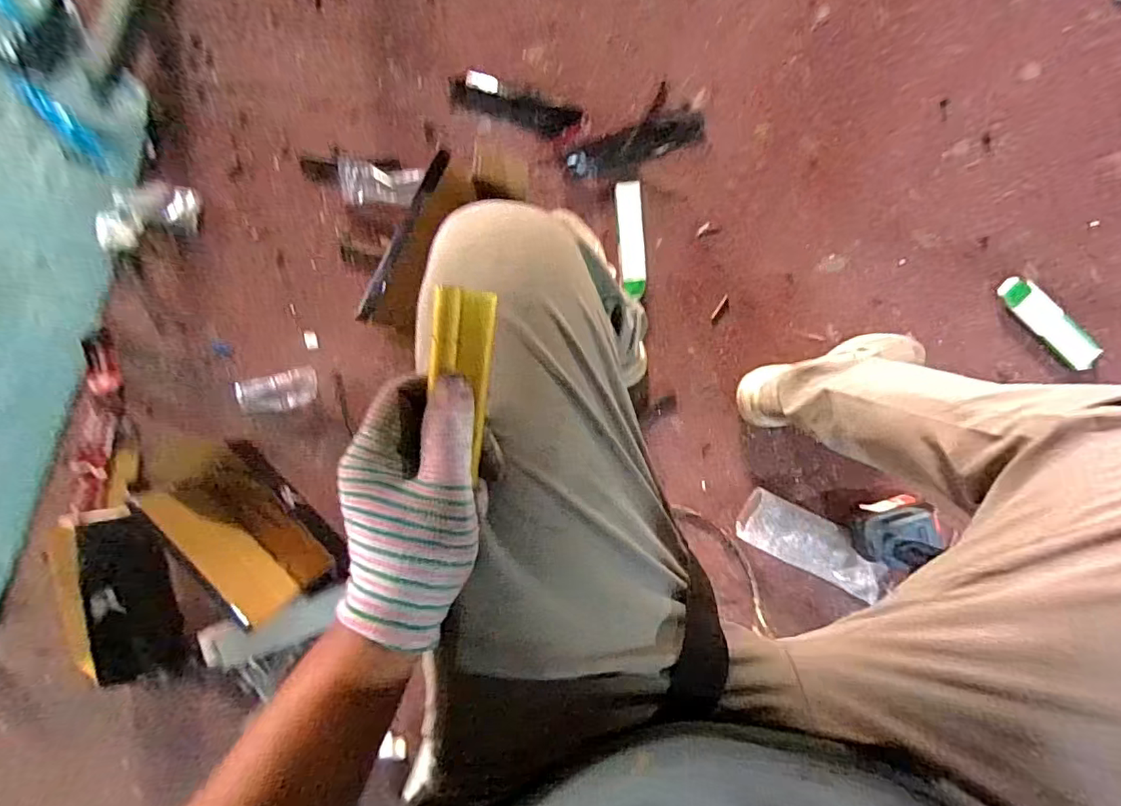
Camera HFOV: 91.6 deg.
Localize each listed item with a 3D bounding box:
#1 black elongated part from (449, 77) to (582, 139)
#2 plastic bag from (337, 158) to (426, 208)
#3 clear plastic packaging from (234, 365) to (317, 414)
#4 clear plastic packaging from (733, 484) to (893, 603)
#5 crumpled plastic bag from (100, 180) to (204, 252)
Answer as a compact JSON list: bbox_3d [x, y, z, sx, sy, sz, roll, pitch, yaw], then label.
[{"bbox_3d":[-0.075,-0.453,0.835,0.204,0.019,0.049,17,95,1],"label":"black elongated part"},{"bbox_3d":[-0.283,-0.342,0.848,0.133,0.029,0.063,9,95,1],"label":"plastic bag"},{"bbox_3d":[-0.455,-0.017,0.880,0.118,0.031,0.060,-14,94,3],"label":"clear plastic packaging"},{"bbox_3d":[0.405,0.225,0.873,0.240,0.046,0.084,26,95,0],"label":"clear plastic packaging"},{"bbox_3d":[-0.657,-0.301,0.865,0.157,0.024,0.091,-15,94,3],"label":"crumpled plastic bag"}]

